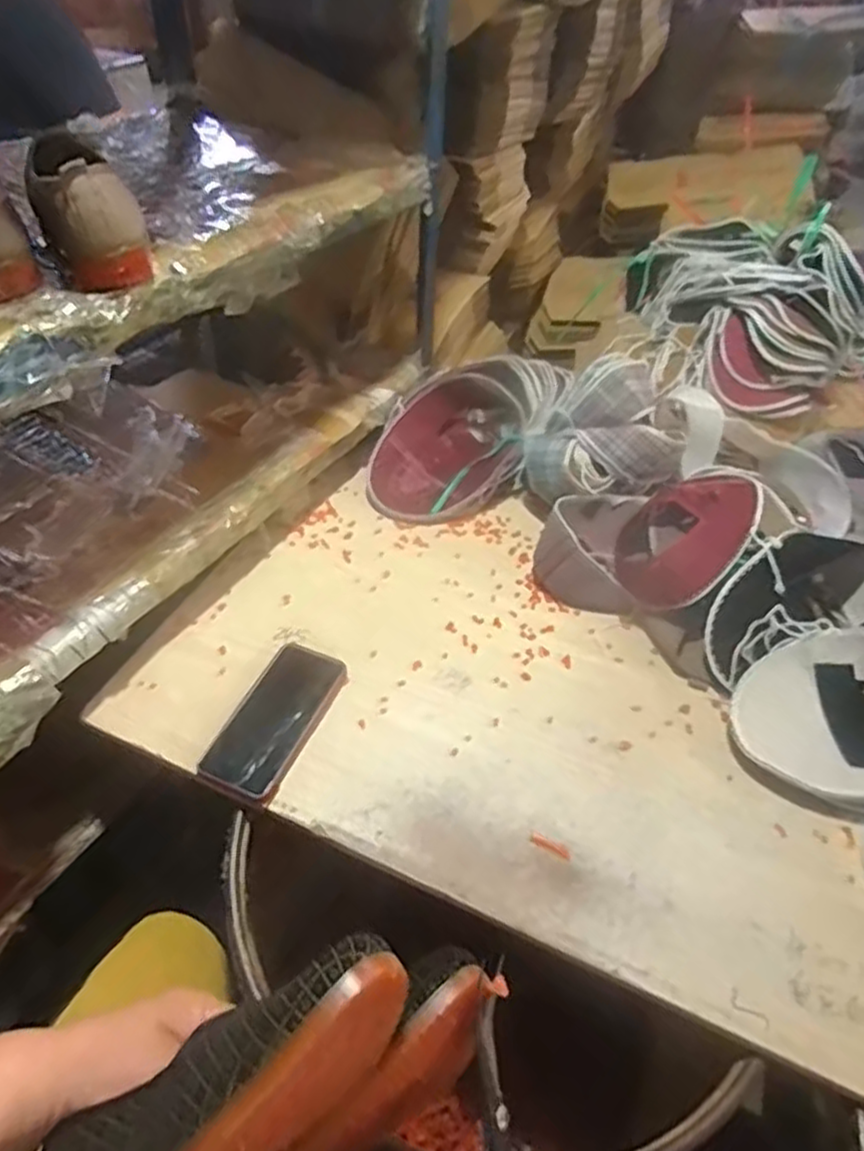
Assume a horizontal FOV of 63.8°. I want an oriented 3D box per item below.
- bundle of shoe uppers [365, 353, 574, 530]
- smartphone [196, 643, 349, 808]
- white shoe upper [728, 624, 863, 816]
[{"bbox_3d":[0.039,-0.189,0.935,0.207,0.137,0.259,21,47,16],"label":"bundle of shoe uppers"},{"bbox_3d":[-0.153,0.137,0.685,0.082,0.015,0.166,20,47,15],"label":"smartphone"},{"bbox_3d":[0.419,0.140,0.673,0.238,0.092,0.161,-4,46,-8],"label":"white shoe upper"}]

